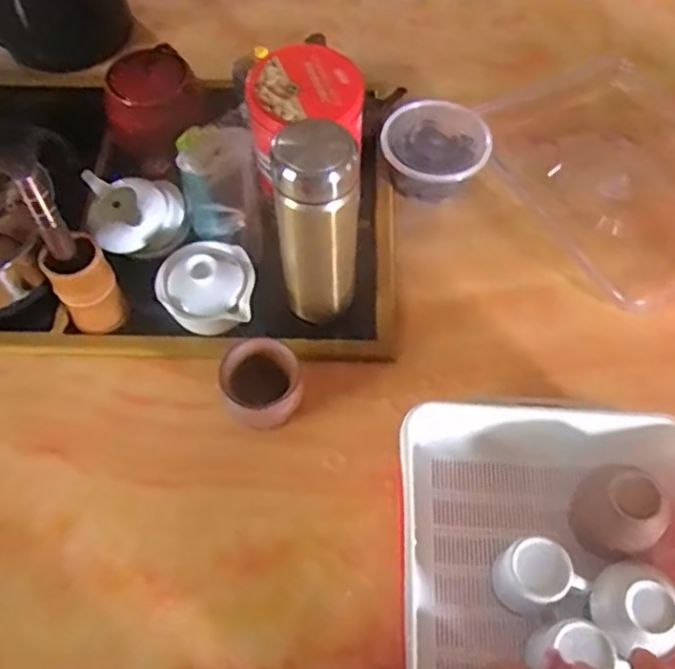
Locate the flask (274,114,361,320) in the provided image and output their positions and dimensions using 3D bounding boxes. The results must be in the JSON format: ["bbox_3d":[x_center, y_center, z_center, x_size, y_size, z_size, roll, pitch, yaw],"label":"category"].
[{"bbox_3d":[-0.015,-0.089,0.585,0.062,0.184,0.059,1,61,1],"label":"flask"}]

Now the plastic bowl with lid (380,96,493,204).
[{"bbox_3d":[0.101,-0.193,0.722,0.105,0.055,0.102,0,61,0],"label":"plastic bowl with lid"}]

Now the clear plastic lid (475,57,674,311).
[{"bbox_3d":[0.313,-0.181,0.745,0.239,0.012,0.296,-26,64,-14],"label":"clear plastic lid"}]

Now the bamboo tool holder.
[{"bbox_3d":[-0.217,-0.038,0.602,0.048,0.092,0.043,-28,64,-15],"label":"bamboo tool holder"}]

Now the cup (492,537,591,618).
[{"bbox_3d":[0.146,0.185,0.521,0.050,0.055,0.050,0,61,0],"label":"cup"}]

